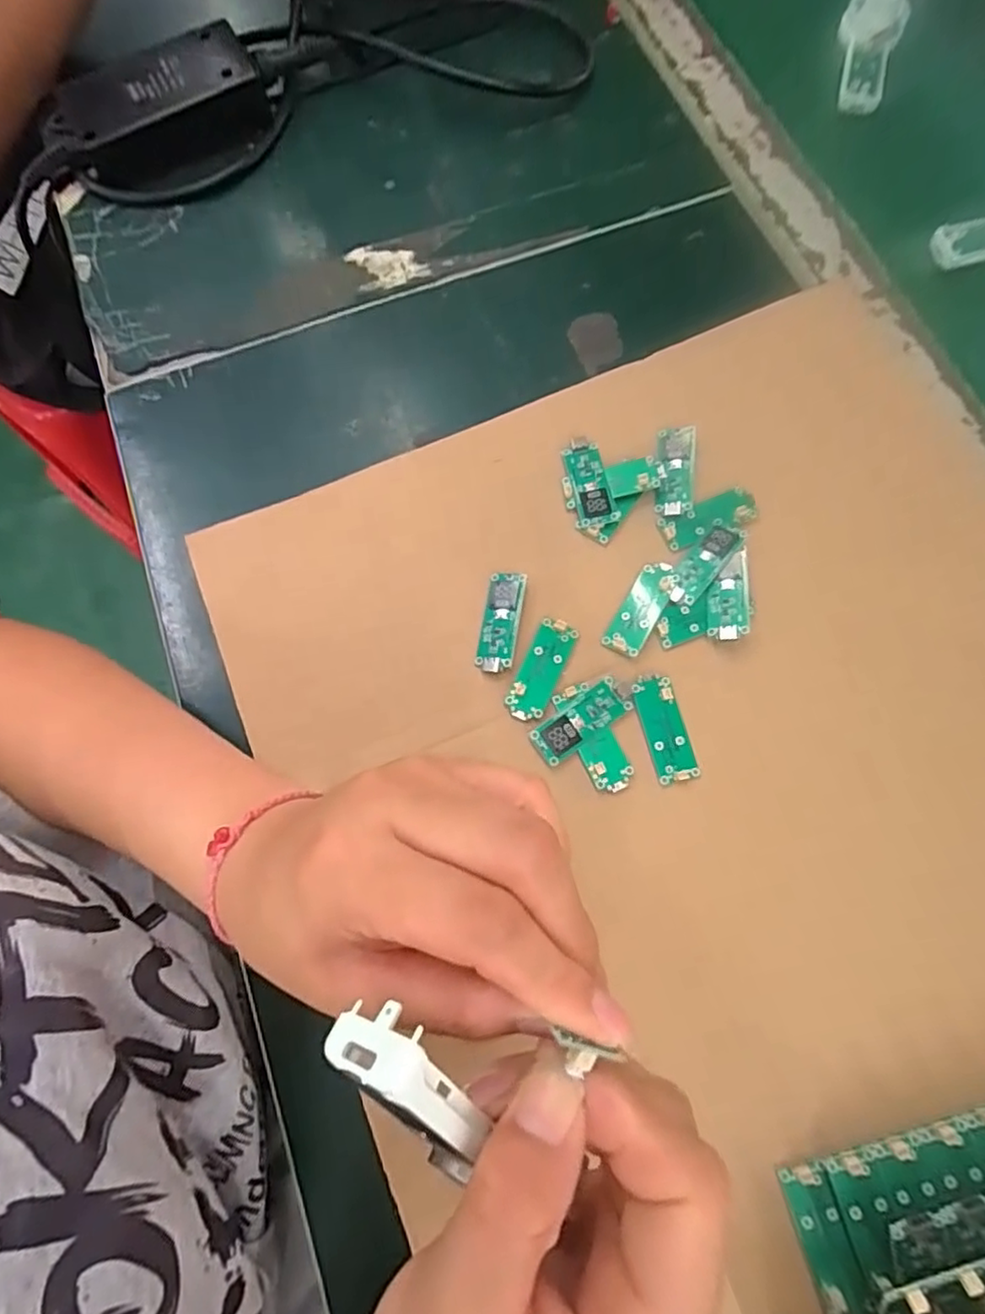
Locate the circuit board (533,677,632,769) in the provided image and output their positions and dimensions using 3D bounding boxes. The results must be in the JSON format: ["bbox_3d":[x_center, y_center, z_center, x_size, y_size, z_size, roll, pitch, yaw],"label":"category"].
[{"bbox_3d":[0.042,0.029,0.292,0.049,0.004,0.018,-35,75,-9],"label":"circuit board"}]

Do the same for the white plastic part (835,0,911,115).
[{"bbox_3d":[0.246,-0.403,0.414,0.039,0.030,0.087,20,75,7],"label":"white plastic part"}]

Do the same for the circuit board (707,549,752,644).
[{"bbox_3d":[0.114,-0.029,0.301,0.018,0.007,0.045,2,75,16],"label":"circuit board"}]

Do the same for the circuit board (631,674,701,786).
[{"bbox_3d":[0.080,0.033,0.291,0.019,0.004,0.049,-14,73,-3],"label":"circuit board"}]

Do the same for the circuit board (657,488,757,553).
[{"bbox_3d":[0.110,-0.070,0.320,0.049,0.006,0.019,-19,74,-4],"label":"circuit board"}]

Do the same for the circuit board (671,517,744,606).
[{"bbox_3d":[0.104,-0.046,0.311,0.019,0.008,0.049,39,78,12],"label":"circuit board"}]

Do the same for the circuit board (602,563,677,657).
[{"bbox_3d":[0.074,-0.024,0.308,0.018,0.005,0.050,31,76,10],"label":"circuit board"}]

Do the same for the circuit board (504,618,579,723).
[{"bbox_3d":[0.023,0.006,0.300,0.018,0.005,0.052,24,75,8],"label":"circuit board"}]

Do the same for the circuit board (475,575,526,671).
[{"bbox_3d":[0.003,-0.017,0.306,0.017,0.006,0.050,10,74,4],"label":"circuit board"}]

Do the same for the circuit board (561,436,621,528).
[{"bbox_3d":[0.050,-0.091,0.326,0.019,0.009,0.050,-13,73,-2],"label":"circuit board"}]

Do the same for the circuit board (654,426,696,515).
[{"bbox_3d":[0.095,-0.097,0.325,0.019,0.006,0.049,5,73,3],"label":"circuit board"}]

